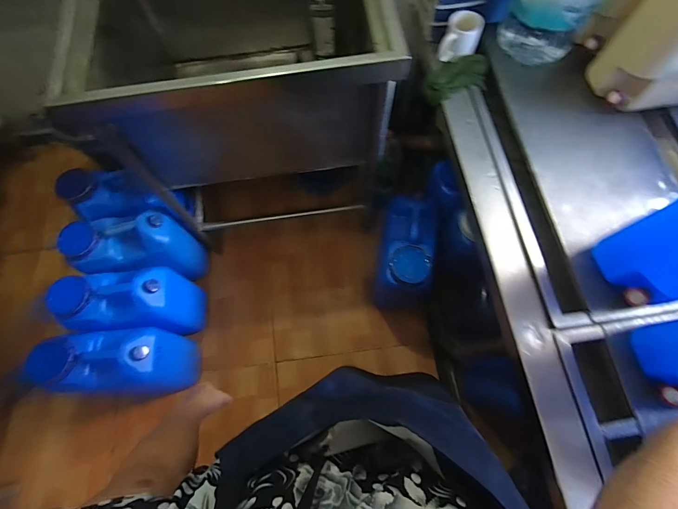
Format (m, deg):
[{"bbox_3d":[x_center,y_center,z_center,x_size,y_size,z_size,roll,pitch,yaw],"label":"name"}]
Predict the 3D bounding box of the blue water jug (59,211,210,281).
[{"bbox_3d":[-0.689,0.010,1.275,0.336,0.400,0.179,-1,70,1],"label":"blue water jug"}]

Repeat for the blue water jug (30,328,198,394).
[{"bbox_3d":[-0.681,0.348,1.150,0.290,0.445,0.148,-12,71,-3],"label":"blue water jug"}]

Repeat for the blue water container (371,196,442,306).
[{"bbox_3d":[0.226,0.017,1.243,0.153,0.430,0.319,5,71,3],"label":"blue water container"}]

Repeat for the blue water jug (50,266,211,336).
[{"bbox_3d":[-0.677,0.178,1.208,0.279,0.426,0.192,-5,70,0],"label":"blue water jug"}]

